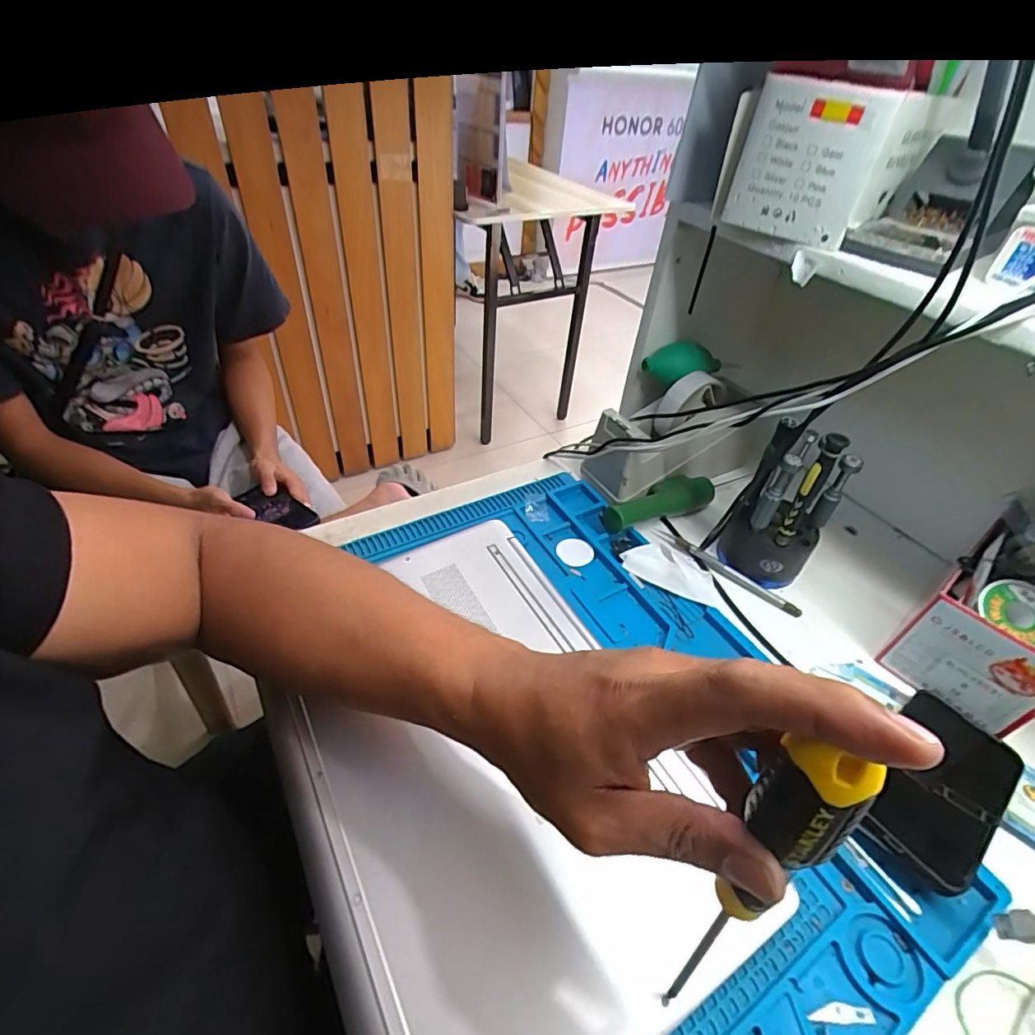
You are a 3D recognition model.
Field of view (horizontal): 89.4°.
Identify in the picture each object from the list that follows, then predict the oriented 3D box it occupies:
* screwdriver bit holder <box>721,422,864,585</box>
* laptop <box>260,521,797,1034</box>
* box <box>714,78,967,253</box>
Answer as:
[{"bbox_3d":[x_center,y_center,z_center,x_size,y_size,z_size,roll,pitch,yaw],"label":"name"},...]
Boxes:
[{"bbox_3d":[0.251,-0.013,0.480,0.075,0.155,0.075,33,49,26],"label":"screwdriver bit holder"},{"bbox_3d":[-0.029,0.154,0.356,0.239,0.019,0.353,-19,48,-25],"label":"laptop"},{"bbox_3d":[0.252,-0.275,0.404,0.143,0.090,0.089,-22,50,-27],"label":"box"}]

